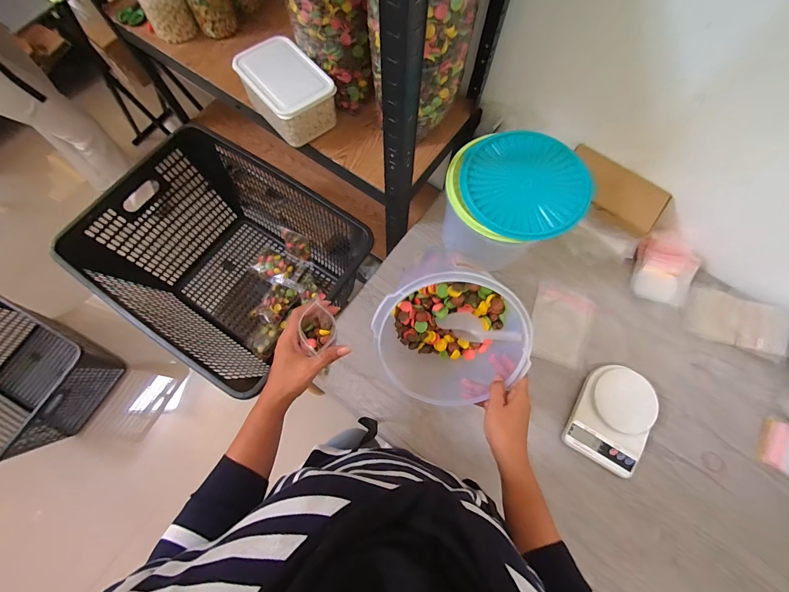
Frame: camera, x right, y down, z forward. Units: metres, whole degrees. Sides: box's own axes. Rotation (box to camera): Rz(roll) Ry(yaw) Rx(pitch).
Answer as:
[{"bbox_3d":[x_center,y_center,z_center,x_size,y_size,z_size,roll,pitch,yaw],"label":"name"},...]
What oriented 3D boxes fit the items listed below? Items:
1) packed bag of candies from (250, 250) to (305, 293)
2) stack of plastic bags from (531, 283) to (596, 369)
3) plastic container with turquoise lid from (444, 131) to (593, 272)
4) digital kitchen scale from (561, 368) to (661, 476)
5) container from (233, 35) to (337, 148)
[{"bbox_3d":[-0.335,-0.074,0.995,0.177,0.035,0.083,21,74,6],"label":"packed bag of candies"},{"bbox_3d":[0.340,0.061,0.696,0.110,0.009,0.149,17,78,19],"label":"stack of plastic bags"},{"bbox_3d":[0.203,-0.161,0.645,0.213,0.206,0.199,0,73,0],"label":"plastic container with turquoise lid"},{"bbox_3d":[0.407,0.222,0.620,0.132,0.042,0.176,30,76,9],"label":"digital kitchen scale"},{"bbox_3d":[-0.214,-0.409,0.678,0.128,0.099,0.184,-39,77,-11],"label":"container"}]

